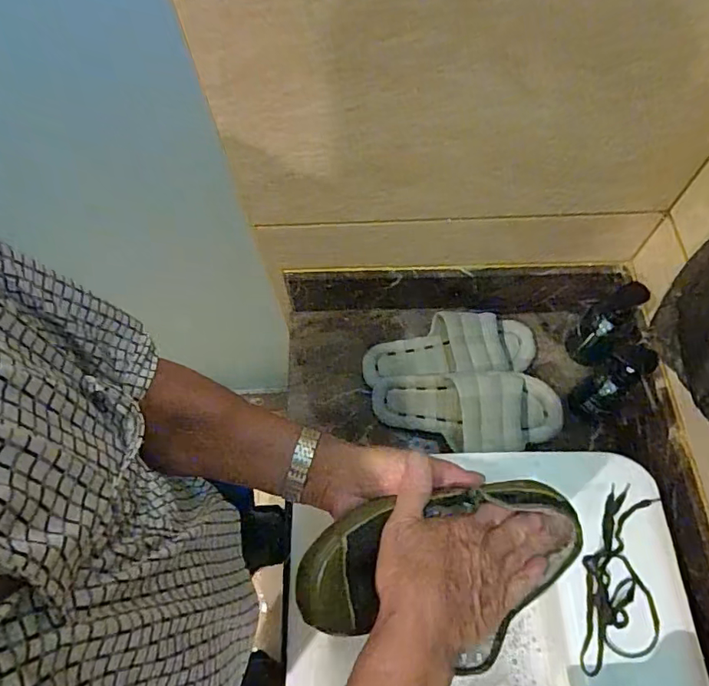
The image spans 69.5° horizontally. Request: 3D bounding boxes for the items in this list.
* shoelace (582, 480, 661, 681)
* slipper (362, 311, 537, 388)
[{"bbox_3d":[0.305,0.269,0.584,0.080,0.008,0.203,13,66,9],"label":"shoelace"},{"bbox_3d":[0.151,0.004,0.801,0.274,0.067,0.117,-1,64,3],"label":"slipper"}]

